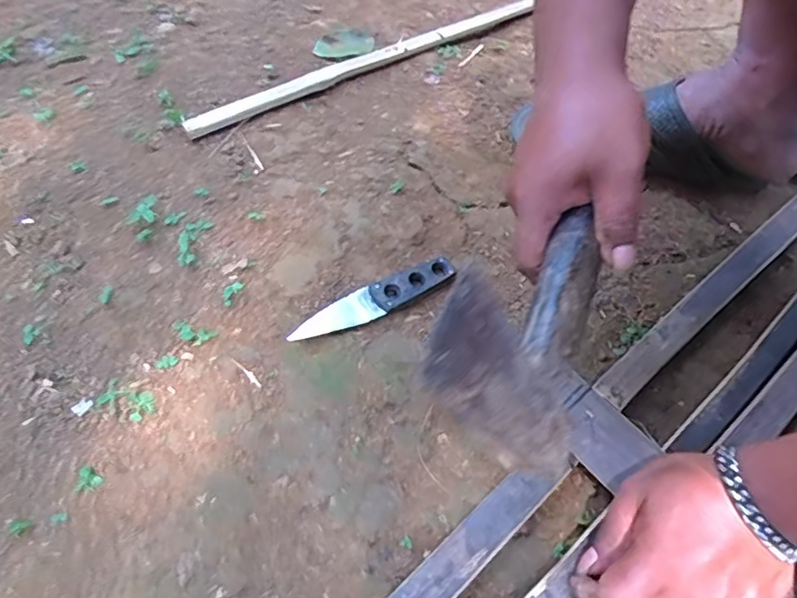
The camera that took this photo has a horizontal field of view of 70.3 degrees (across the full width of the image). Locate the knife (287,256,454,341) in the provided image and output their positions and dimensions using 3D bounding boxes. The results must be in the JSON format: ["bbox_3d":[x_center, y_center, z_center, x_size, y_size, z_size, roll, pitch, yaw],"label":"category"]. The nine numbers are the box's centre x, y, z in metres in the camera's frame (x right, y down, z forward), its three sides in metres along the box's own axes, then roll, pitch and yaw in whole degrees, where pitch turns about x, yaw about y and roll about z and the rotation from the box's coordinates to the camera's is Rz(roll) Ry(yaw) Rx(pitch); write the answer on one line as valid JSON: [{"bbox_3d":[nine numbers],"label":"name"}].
[{"bbox_3d":[-0.019,0.000,0.472,0.152,0.015,0.027,-30,62,-19],"label":"knife"}]

